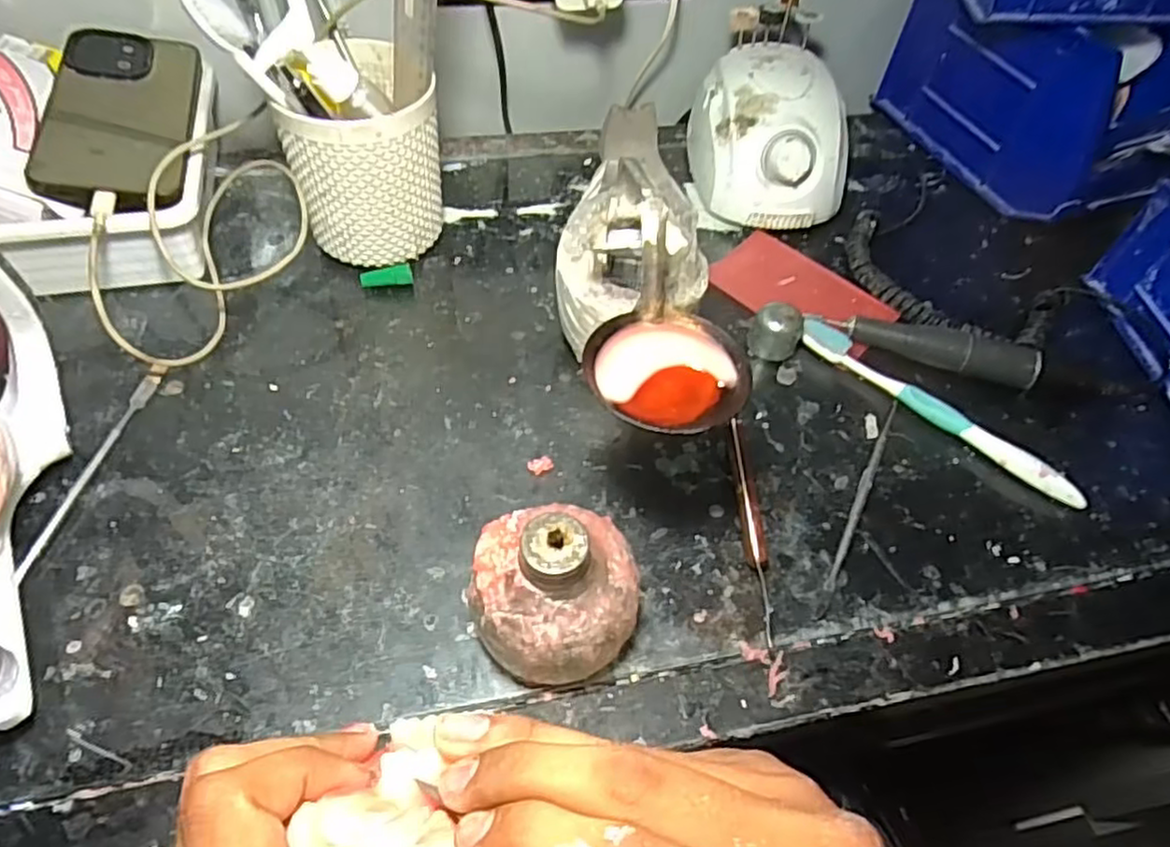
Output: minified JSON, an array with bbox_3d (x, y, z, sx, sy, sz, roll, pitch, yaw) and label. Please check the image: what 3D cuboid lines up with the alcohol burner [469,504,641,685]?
[{"bbox_3d":[-0.013,0.075,0.311,0.069,0.072,0.070,2,54,-3],"label":"alcohol burner"}]

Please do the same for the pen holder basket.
[{"bbox_3d":[-0.140,-0.172,0.463,0.088,0.111,0.095,-6,54,-9],"label":"pen holder basket"}]

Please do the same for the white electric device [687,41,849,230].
[{"bbox_3d":[0.138,-0.218,0.536,0.095,0.080,0.132,-4,54,-8],"label":"white electric device"}]

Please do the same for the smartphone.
[{"bbox_3d":[-0.293,-0.196,0.446,0.078,0.010,0.176,1,55,-23],"label":"smartphone"}]

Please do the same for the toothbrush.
[{"bbox_3d":[0.214,-0.010,0.432,0.184,0.016,0.014,38,60,21],"label":"toothbrush"}]

